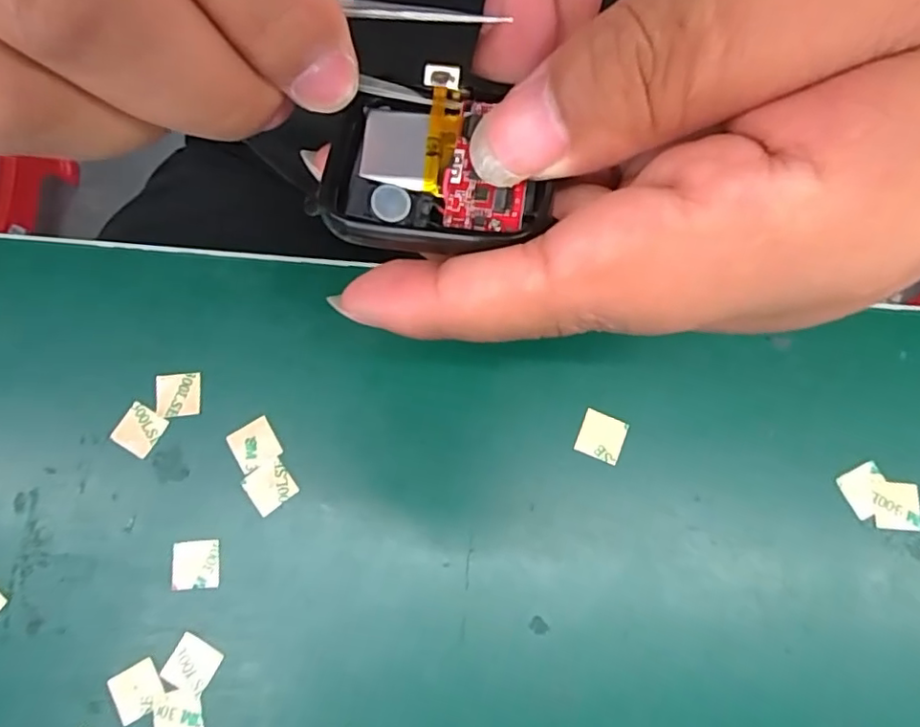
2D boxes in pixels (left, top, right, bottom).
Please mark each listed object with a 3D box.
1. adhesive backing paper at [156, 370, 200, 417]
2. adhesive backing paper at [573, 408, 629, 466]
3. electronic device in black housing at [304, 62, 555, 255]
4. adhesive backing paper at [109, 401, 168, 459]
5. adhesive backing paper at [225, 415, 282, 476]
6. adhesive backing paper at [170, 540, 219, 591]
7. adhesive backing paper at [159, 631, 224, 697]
[{"bbox_3d":[-0.101,0.011,0.209,0.016,0.004,0.015,-5,80,-3],"label":"adhesive backing paper"},{"bbox_3d":[0.049,0.025,0.205,0.015,0.004,0.016,22,80,8],"label":"adhesive backing paper"},{"bbox_3d":[-0.003,-0.039,0.111,0.041,0.007,0.037,11,78,3],"label":"electronic device in black housing"},{"bbox_3d":[-0.113,0.023,0.206,0.015,0.004,0.015,30,75,4],"label":"adhesive backing paper"},{"bbox_3d":[-0.072,0.028,0.203,0.016,0.004,0.016,-30,79,-6],"label":"adhesive backing paper"},{"bbox_3d":[-0.089,0.067,0.196,0.015,0.004,0.015,-3,80,-3],"label":"adhesive backing paper"},{"bbox_3d":[-0.087,0.098,0.188,0.015,0.004,0.016,28,79,7],"label":"adhesive backing paper"}]

